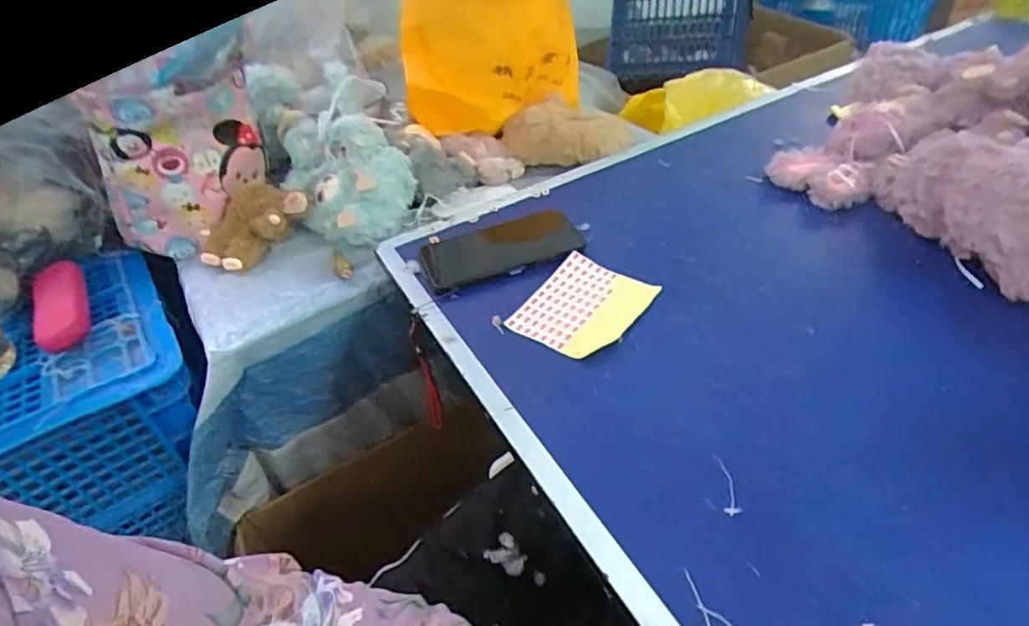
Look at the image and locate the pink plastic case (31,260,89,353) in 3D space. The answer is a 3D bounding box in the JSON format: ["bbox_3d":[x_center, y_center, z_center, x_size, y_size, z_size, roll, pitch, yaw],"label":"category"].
[{"bbox_3d":[-0.467,-0.008,0.611,0.040,0.025,0.099,-13,69,-5],"label":"pink plastic case"}]

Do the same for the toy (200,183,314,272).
[{"bbox_3d":[-0.306,-0.100,0.698,0.127,0.070,0.076,-32,47,-25],"label":"toy"}]

